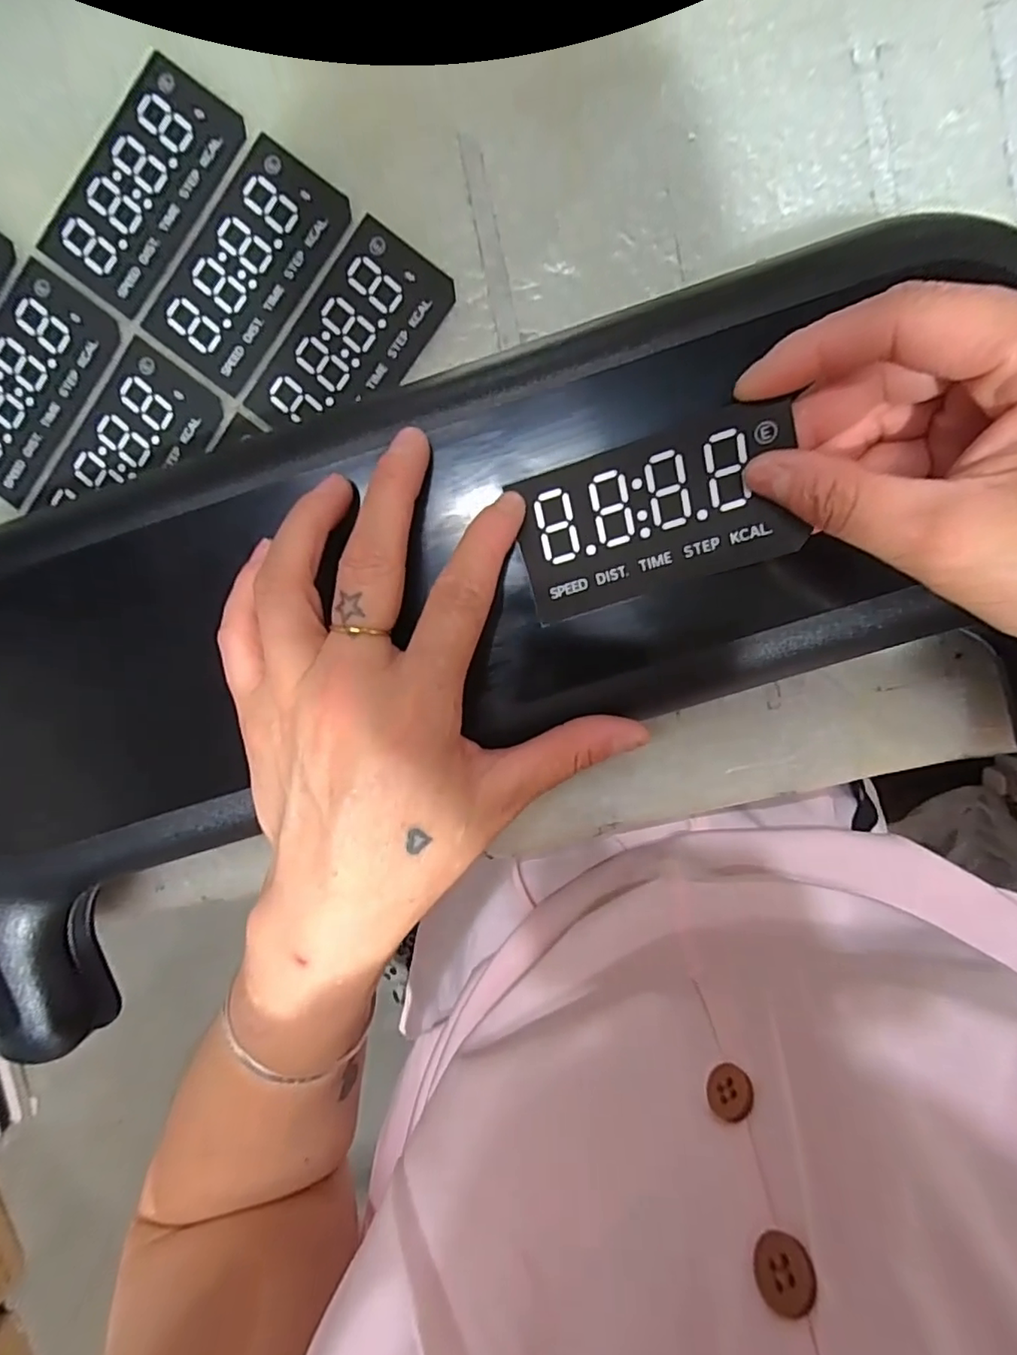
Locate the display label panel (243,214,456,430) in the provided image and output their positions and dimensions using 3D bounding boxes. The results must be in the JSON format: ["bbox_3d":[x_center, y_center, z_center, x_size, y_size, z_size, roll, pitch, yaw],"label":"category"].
[{"bbox_3d":[-0.066,-0.138,0.244,0.048,0.004,0.090,38,97,-3],"label":"display label panel"}]

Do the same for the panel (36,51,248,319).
[{"bbox_3d":[-0.150,-0.201,0.241,0.048,0.004,0.090,38,97,-3],"label":"panel"}]

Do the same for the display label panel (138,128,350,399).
[{"bbox_3d":[-0.107,-0.169,0.241,0.048,0.004,0.090,37,97,-2],"label":"display label panel"}]

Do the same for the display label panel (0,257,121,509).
[{"bbox_3d":[-0.207,-0.125,0.251,0.049,0.004,0.090,36,97,-2],"label":"display label panel"}]

